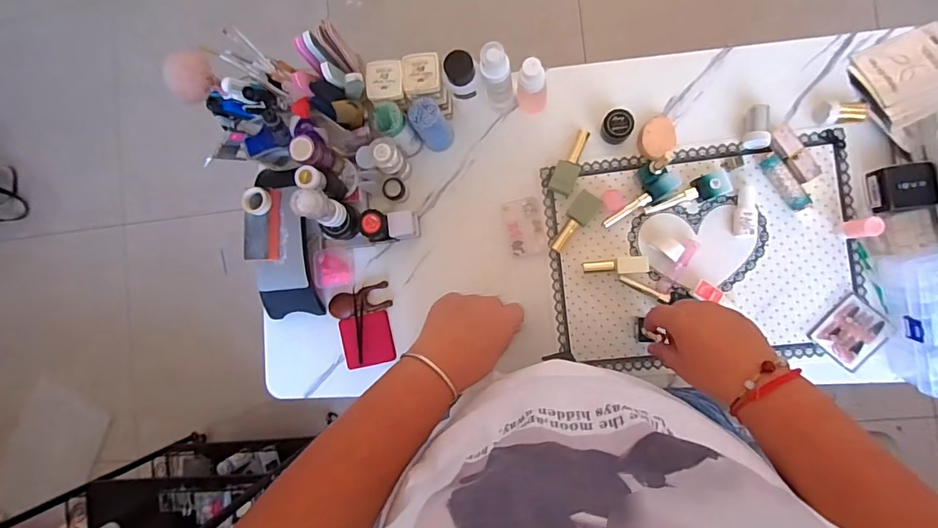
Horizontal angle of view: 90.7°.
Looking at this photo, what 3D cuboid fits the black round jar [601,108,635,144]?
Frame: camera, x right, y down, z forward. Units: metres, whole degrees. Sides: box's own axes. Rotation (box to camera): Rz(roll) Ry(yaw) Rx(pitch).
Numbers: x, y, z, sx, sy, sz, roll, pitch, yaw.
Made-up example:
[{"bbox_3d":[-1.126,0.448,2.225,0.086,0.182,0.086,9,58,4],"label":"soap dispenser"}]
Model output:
[{"bbox_3d":[0.197,-0.183,0.617,0.038,0.029,0.038,0,88,8],"label":"black round jar"}]

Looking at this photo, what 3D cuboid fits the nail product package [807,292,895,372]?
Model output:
[{"bbox_3d":[0.480,0.085,0.579,0.066,0.011,0.078,44,94,7],"label":"nail product package"}]

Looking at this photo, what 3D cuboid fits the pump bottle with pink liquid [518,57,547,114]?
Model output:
[{"bbox_3d":[0.081,-0.225,0.593,0.038,0.101,0.033,6,89,8],"label":"pump bottle with pink liquid"}]

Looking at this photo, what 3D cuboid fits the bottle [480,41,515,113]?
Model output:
[{"bbox_3d":[0.038,-0.233,0.593,0.035,0.149,0.034,-7,87,7],"label":"bottle"}]

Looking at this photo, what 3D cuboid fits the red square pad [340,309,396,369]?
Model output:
[{"bbox_3d":[-0.147,0.110,0.668,0.074,0.010,0.073,-13,86,7],"label":"red square pad"}]

